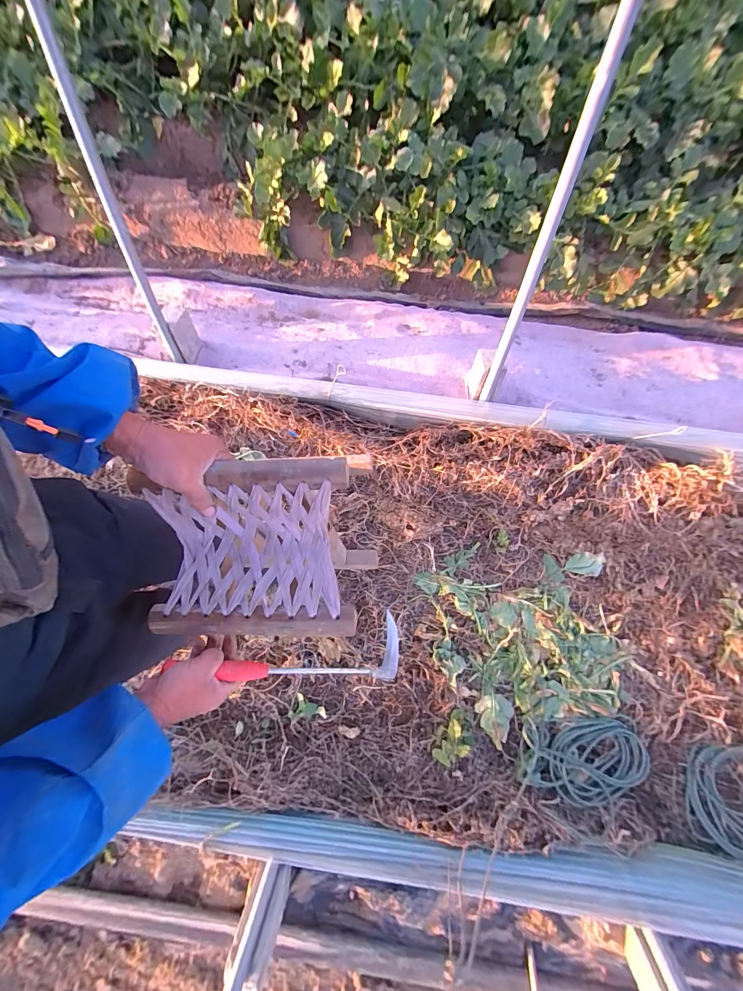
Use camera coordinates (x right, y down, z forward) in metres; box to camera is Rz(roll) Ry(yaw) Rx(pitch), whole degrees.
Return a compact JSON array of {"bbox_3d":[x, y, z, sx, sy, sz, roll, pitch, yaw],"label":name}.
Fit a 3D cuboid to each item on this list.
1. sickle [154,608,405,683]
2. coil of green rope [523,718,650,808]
[{"bbox_3d":[-0.101,0.237,0.512,0.321,0.039,0.087,4,77,-23],"label":"sickle"},{"bbox_3d":[0.652,0.802,1.048,0.383,0.042,0.220,-5,78,-1],"label":"coil of green rope"}]

